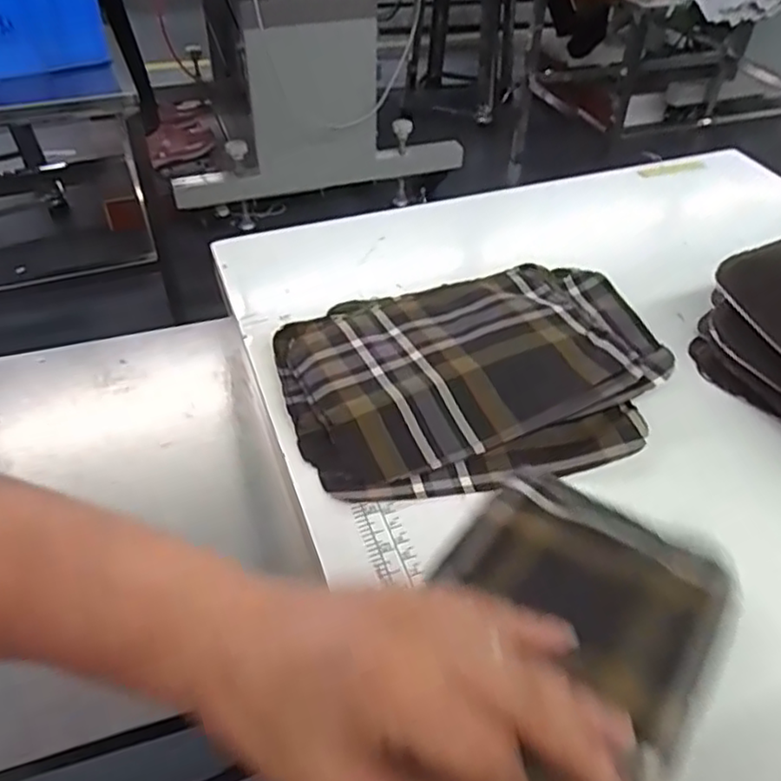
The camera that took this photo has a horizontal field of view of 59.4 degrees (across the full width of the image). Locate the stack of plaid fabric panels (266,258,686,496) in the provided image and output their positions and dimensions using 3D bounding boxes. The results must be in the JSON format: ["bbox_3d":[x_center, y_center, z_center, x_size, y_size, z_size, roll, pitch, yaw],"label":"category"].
[{"bbox_3d":[0.056,-0.014,0.439,0.237,0.025,0.170,-12,46,-14],"label":"stack of plaid fabric panels"}]

